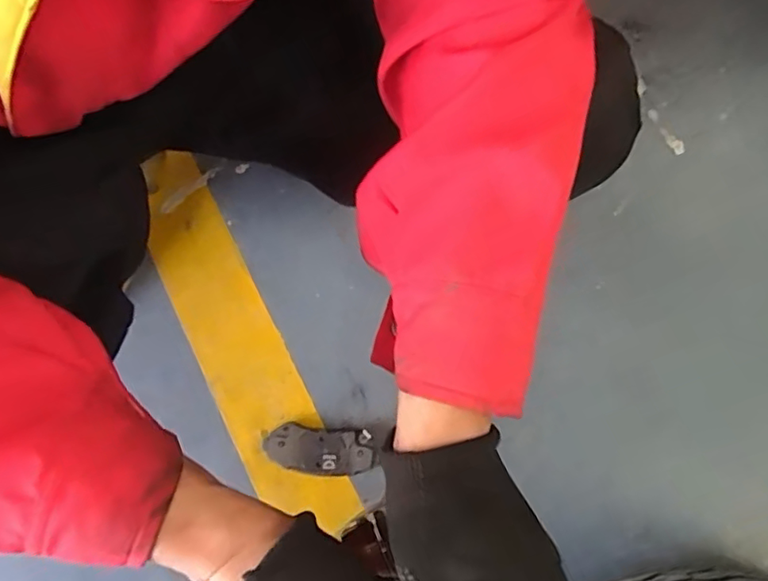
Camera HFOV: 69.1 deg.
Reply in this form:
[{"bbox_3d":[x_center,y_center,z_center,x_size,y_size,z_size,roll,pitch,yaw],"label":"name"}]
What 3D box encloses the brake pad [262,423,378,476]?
[{"bbox_3d":[-0.073,0.180,0.629,0.122,0.011,0.051,5,74,-1],"label":"brake pad"}]

